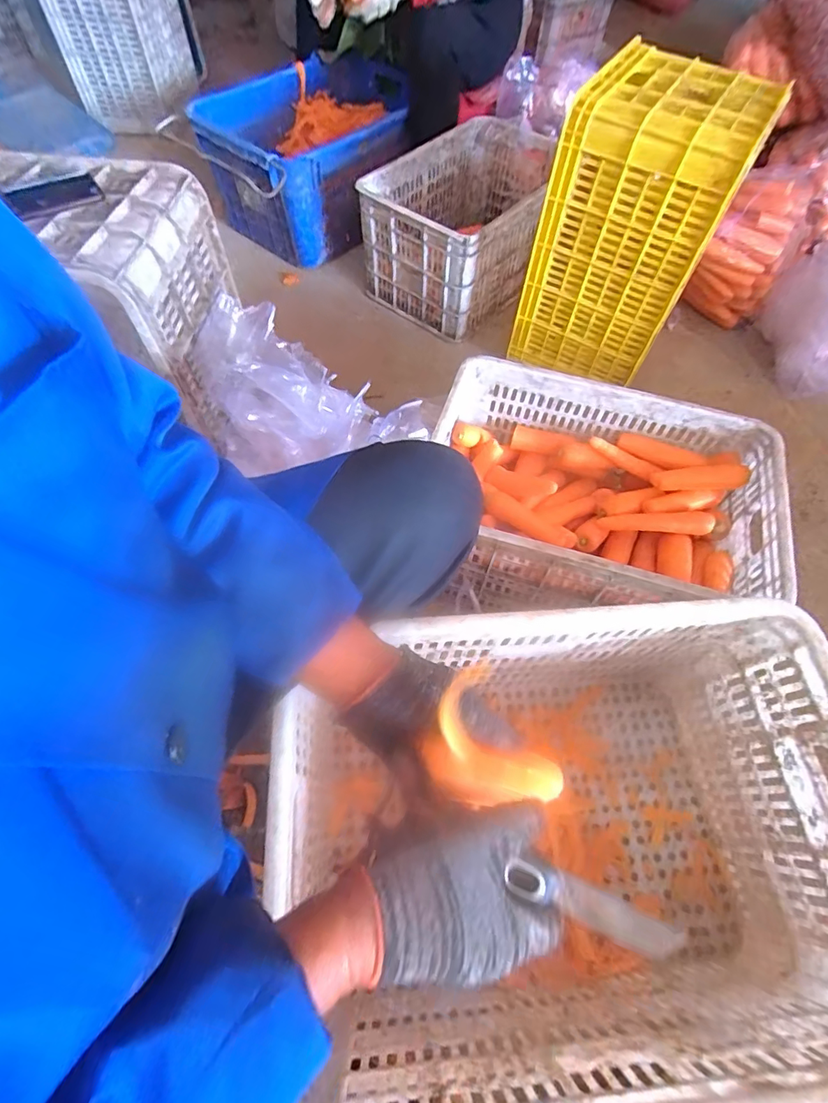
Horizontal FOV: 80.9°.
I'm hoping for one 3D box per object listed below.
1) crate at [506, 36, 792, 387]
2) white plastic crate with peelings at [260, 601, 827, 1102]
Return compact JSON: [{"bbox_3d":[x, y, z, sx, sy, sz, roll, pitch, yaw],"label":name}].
[{"bbox_3d":[0.446,-0.651,1.009,0.295,0.461,0.302,30,65,15],"label":"crate"},{"bbox_3d":[0.172,0.331,0.598,0.598,0.322,0.419,-3,61,-3],"label":"white plastic crate with peelings"}]

